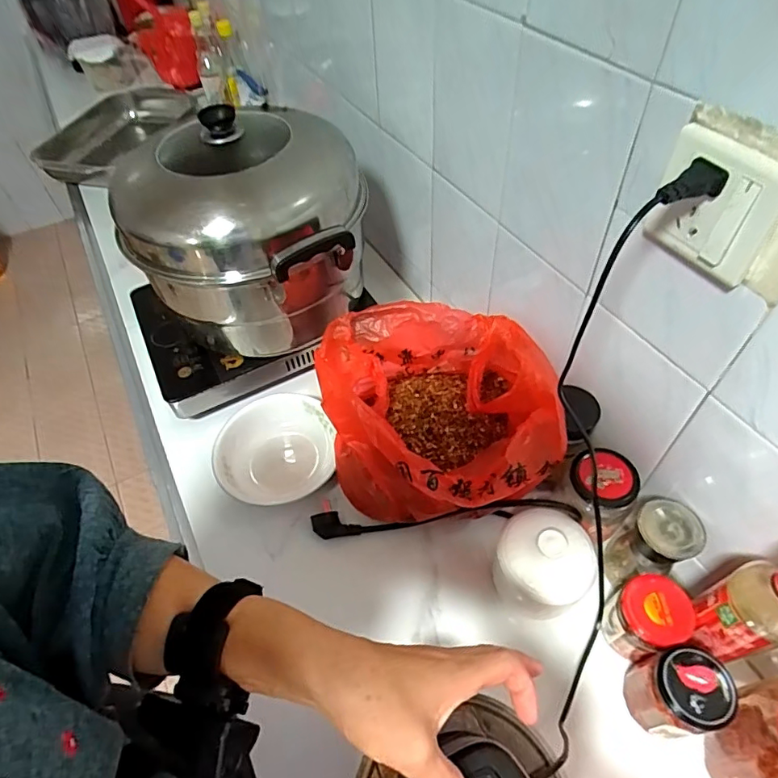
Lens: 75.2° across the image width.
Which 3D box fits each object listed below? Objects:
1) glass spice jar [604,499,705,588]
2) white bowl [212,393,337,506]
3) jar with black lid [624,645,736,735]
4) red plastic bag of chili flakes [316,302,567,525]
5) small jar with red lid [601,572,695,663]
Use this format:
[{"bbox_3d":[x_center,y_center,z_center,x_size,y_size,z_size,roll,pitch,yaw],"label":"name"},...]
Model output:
[{"bbox_3d":[0.279,0.171,0.542,0.063,0.113,0.059,-2,52,2],"label":"glass spice jar"},{"bbox_3d":[-0.153,0.092,0.693,0.155,0.064,0.158,-2,52,2],"label":"white bowl"},{"bbox_3d":[0.270,0.285,0.473,0.064,0.096,0.062,-2,52,2],"label":"jar with black lid"},{"bbox_3d":[0.048,0.027,0.610,0.254,0.150,0.244,1,52,5],"label":"red plastic bag of chili flakes"},{"bbox_3d":[0.261,0.233,0.514,0.064,0.081,0.062,-2,52,2],"label":"small jar with red lid"}]

